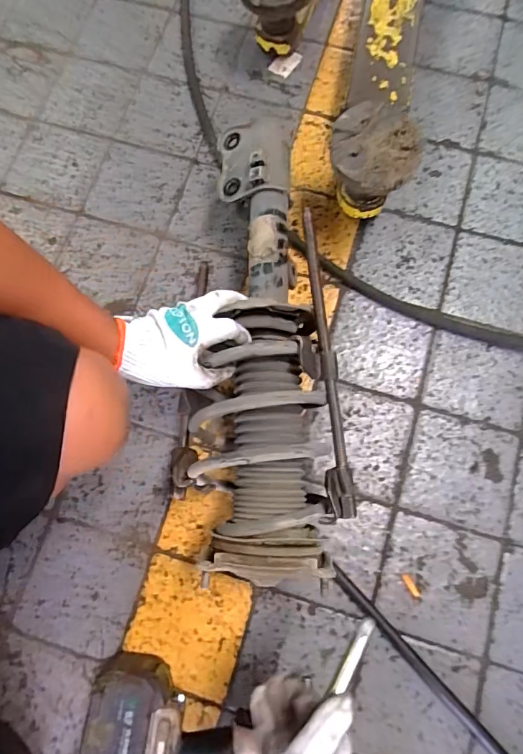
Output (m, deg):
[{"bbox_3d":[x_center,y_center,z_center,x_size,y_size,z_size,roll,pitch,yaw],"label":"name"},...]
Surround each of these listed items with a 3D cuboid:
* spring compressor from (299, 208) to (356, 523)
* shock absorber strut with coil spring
[{"bbox_3d":[0.071,-0.018,0.530,0.049,0.041,0.360,-4,74,0],"label":"spring compressor"},{"bbox_3d":[-0.010,-0.052,0.600,0.142,0.180,0.595,-1,71,-1],"label":"shock absorber strut with coil spring"}]

